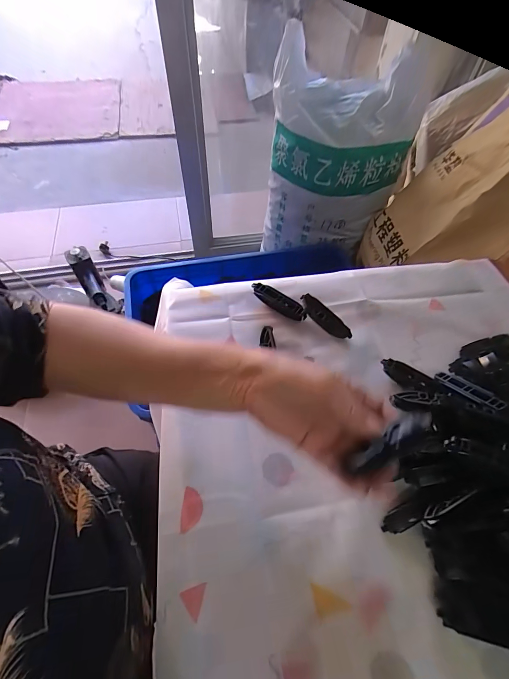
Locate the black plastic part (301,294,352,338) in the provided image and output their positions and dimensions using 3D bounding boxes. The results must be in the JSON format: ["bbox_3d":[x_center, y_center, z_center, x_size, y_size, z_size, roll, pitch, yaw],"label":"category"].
[{"bbox_3d":[0.090,-0.028,0.435,0.021,0.014,0.080,-38,67,-22],"label":"black plastic part"}]

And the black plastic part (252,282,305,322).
[{"bbox_3d":[0.032,-0.049,0.445,0.080,0.021,0.019,31,62,16],"label":"black plastic part"}]

